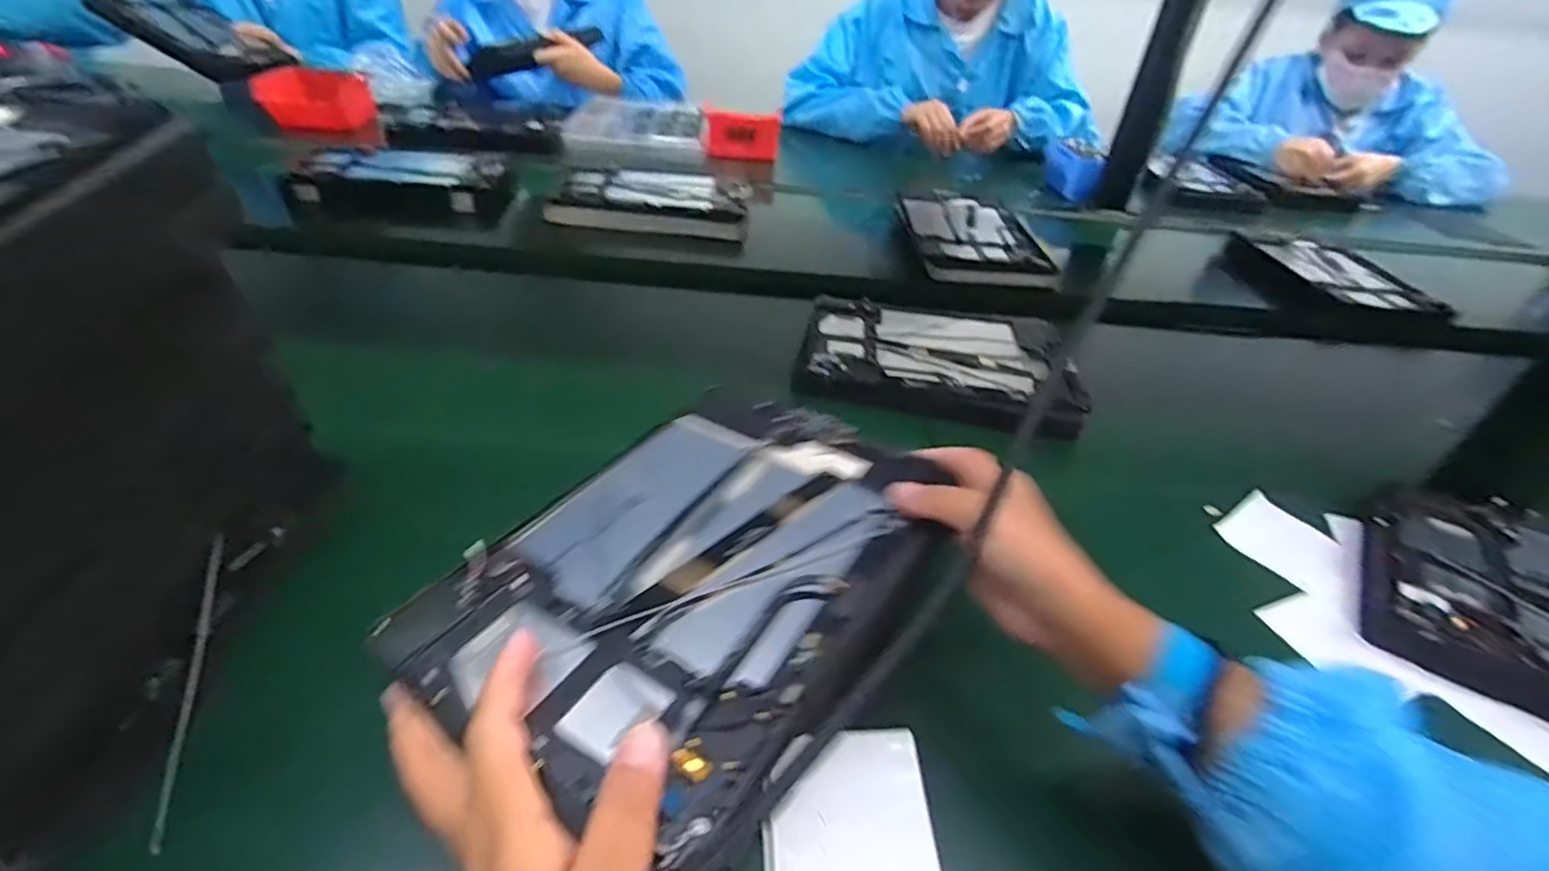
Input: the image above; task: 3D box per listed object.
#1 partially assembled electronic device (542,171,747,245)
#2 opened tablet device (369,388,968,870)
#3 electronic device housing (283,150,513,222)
[{"bbox_3d":[-0.159,-0.301,0.883,0.240,0.046,0.145,2,38,-4],"label":"partially assembled electronic device"},{"bbox_3d":[-0.022,0.053,0.304,0.168,0.015,0.231,24,42,23],"label":"opened tablet device"},{"bbox_3d":[-0.469,-0.323,0.875,0.245,0.053,0.127,1,38,-5],"label":"electronic device housing"}]

